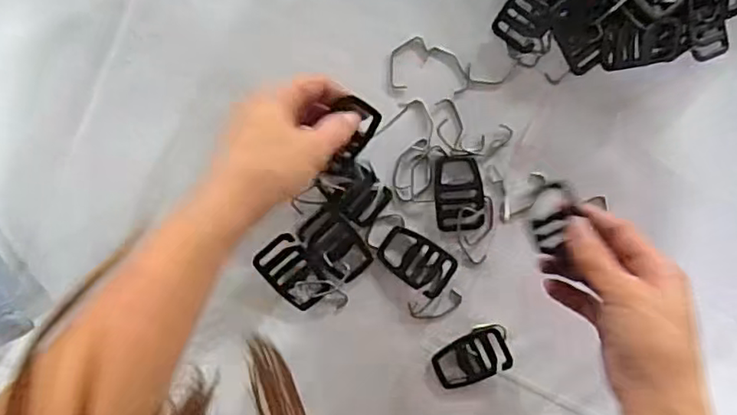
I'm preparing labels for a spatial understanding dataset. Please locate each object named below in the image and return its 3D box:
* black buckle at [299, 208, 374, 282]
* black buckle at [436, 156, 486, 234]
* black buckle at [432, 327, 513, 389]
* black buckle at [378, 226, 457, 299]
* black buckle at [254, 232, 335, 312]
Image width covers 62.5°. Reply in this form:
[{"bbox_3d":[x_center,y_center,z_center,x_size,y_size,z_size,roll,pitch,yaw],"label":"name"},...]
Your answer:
[{"bbox_3d":[-0.023,0.028,0.440,0.038,0.004,0.055,-37,95,1],"label":"black buckle"},{"bbox_3d":[0.066,-0.010,0.442,0.035,0.004,0.054,-4,95,-2],"label":"black buckle"},{"bbox_3d":[0.076,0.112,0.448,0.055,0.010,0.033,-26,96,0],"label":"black buckle"},{"bbox_3d":[0.035,0.039,0.443,0.055,0.006,0.034,33,93,-5],"label":"black buckle"},{"bbox_3d":[-0.054,0.048,0.438,0.033,0.007,0.056,-40,95,2],"label":"black buckle"}]

